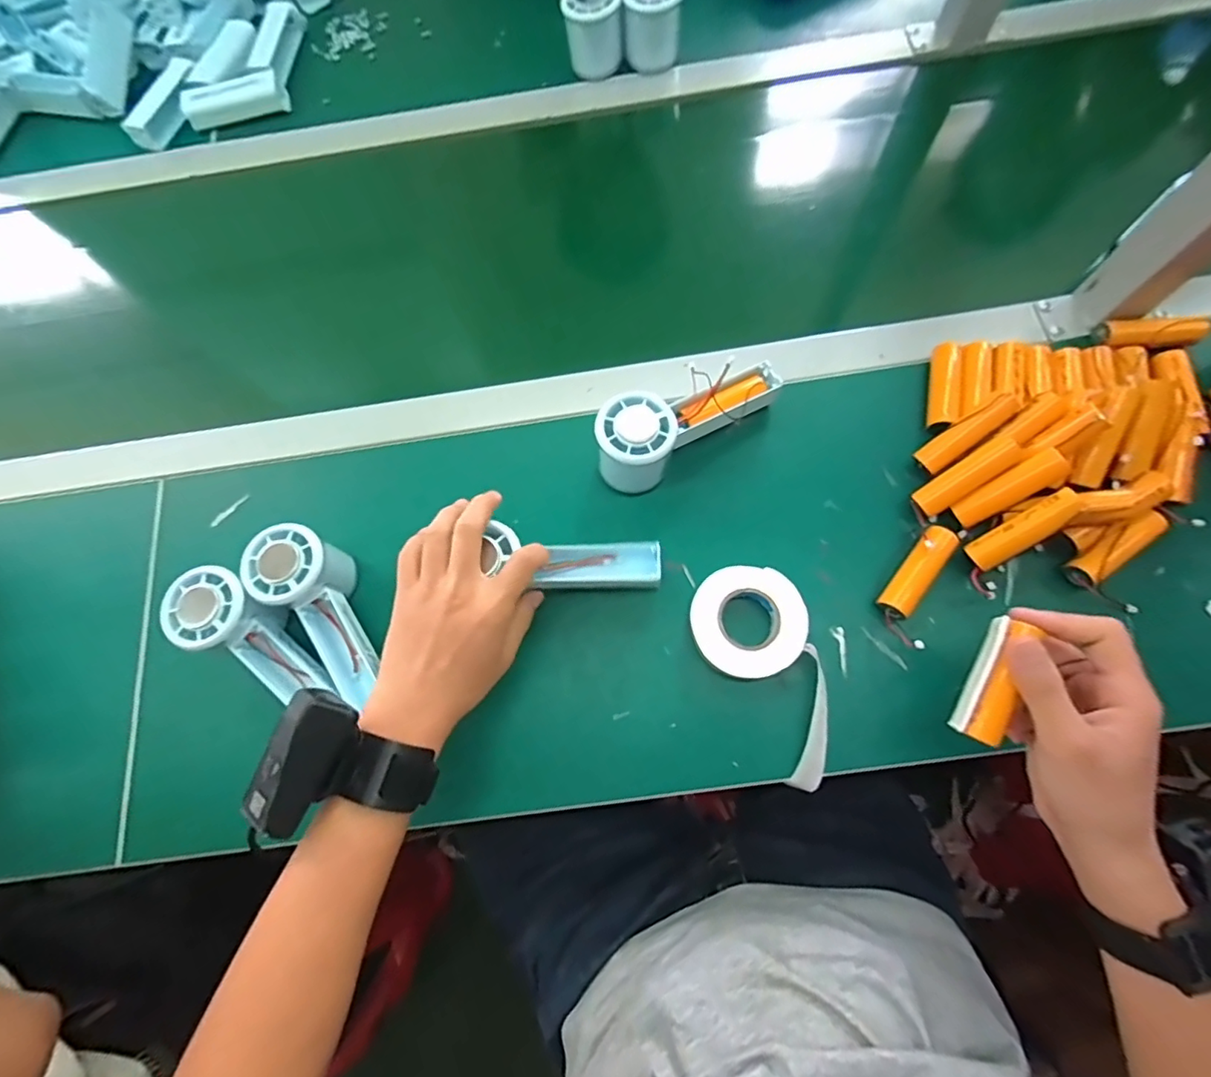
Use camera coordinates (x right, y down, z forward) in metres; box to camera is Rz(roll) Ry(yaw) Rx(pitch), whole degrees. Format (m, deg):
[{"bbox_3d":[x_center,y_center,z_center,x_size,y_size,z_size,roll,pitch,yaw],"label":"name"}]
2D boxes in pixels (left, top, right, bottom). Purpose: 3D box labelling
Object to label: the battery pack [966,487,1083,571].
[{"bbox_3d":[0.283,-0.006,0.377,0.070,0.019,0.021,-45,71,30],"label":"battery pack"}]

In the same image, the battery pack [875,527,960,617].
[{"bbox_3d":[0.221,0.023,0.396,0.023,0.025,0.072,38,79,14],"label":"battery pack"}]

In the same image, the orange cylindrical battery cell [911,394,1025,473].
[{"bbox_3d":[0.263,-0.076,0.404,0.071,0.014,0.021,-40,71,26],"label":"orange cylindrical battery cell"}]

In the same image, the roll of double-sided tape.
[{"bbox_3d":[0.112,0.093,0.384,0.075,0.023,0.152,-19,72,-2],"label":"roll of double-sided tape"}]

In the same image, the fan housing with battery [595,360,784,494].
[{"bbox_3d":[0.065,-0.089,0.426,0.154,0.062,0.059,-23,72,-3],"label":"fan housing with battery"}]

